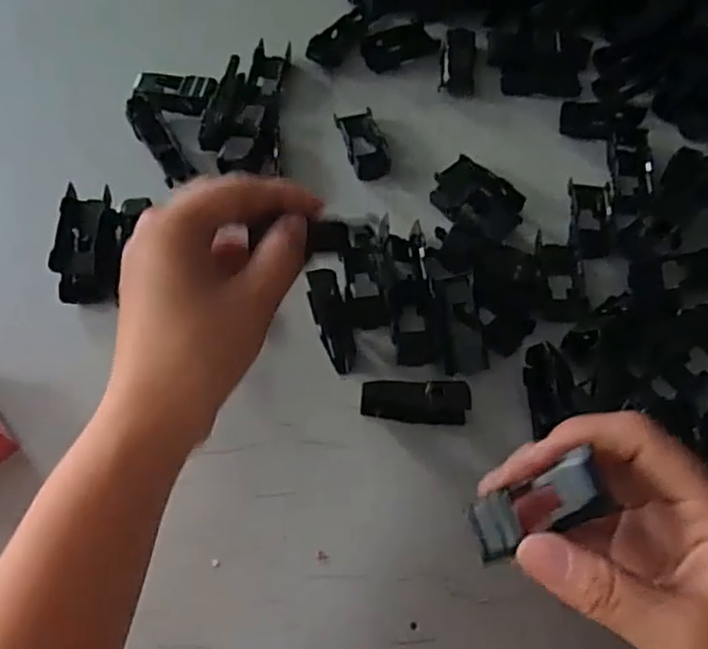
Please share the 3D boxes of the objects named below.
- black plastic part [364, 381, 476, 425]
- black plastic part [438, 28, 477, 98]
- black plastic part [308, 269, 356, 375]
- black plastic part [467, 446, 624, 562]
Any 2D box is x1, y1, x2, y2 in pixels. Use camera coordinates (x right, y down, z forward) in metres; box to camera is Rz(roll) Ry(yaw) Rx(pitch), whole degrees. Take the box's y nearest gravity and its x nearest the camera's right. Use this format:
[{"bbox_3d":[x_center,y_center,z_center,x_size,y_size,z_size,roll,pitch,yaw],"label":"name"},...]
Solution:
[{"bbox_3d":[0.031,0.038,0.334,0.053,0.023,0.012,3,59,1],"label":"black plastic part"},{"bbox_3d":[0.072,-0.180,0.460,0.023,0.012,0.054,8,60,4],"label":"black plastic part"},{"bbox_3d":[-0.011,-0.002,0.360,0.018,0.009,0.056,-15,89,-10],"label":"black plastic part"},{"bbox_3d":[0.061,0.064,0.231,0.010,0.054,0.023,17,47,-43],"label":"black plastic part"}]

